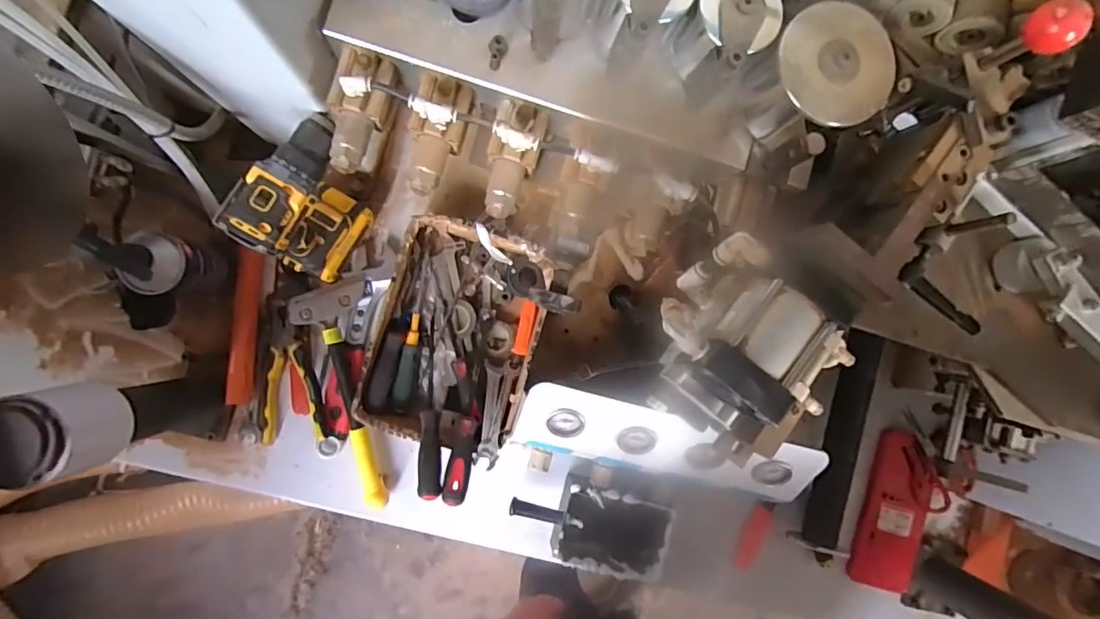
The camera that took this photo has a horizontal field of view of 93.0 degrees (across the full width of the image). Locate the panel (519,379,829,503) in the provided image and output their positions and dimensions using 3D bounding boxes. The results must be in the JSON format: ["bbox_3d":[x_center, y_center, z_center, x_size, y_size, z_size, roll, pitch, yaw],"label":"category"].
[{"bbox_3d":[0.144,0.166,0.633,0.364,0.025,0.091,14,116,-5],"label":"panel"}]

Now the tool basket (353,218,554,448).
[{"bbox_3d":[-0.129,0.049,0.703,0.206,0.082,0.318,15,87,-6],"label":"tool basket"}]

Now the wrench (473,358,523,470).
[{"bbox_3d":[-0.074,0.136,0.707,0.043,0.021,0.151,12,58,-6],"label":"wrench"}]

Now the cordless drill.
[{"bbox_3d":[-0.275,-0.114,0.605,0.074,0.232,0.145,36,85,-5],"label":"cordless drill"}]

